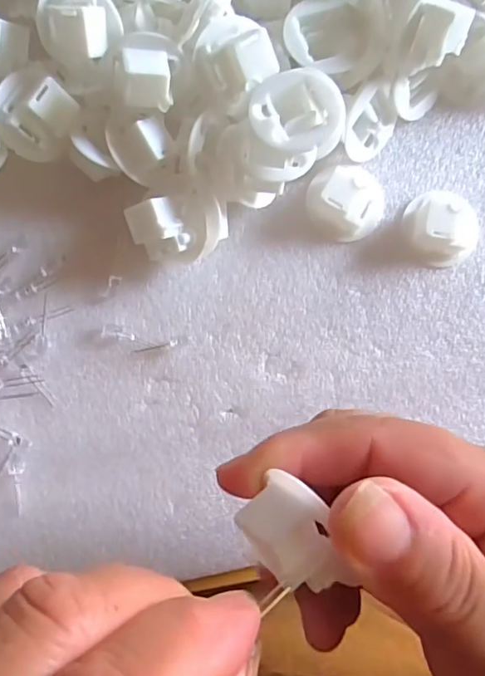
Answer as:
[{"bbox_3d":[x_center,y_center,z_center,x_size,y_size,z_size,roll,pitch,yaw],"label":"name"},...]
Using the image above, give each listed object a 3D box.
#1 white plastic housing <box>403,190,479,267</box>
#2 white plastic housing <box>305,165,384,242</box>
[{"bbox_3d":[0.088,-0.049,0.227,0.032,0.017,0.032,0,85,-3],"label":"white plastic housing"},{"bbox_3d":[0.045,-0.058,0.226,0.032,0.015,0.031,0,85,-3],"label":"white plastic housing"}]

